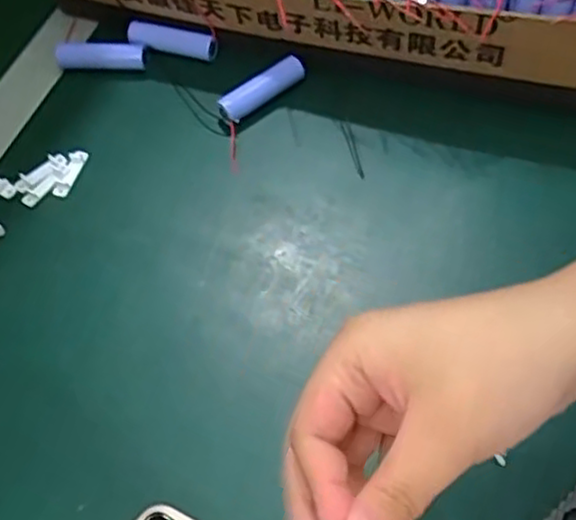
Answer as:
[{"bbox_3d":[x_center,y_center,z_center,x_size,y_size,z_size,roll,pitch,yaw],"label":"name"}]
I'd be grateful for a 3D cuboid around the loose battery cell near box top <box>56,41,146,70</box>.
[{"bbox_3d":[-0.136,-0.148,0.524,0.063,0.021,0.017,0,57,5],"label":"loose battery cell near box top"}]

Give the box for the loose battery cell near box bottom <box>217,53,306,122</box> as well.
[{"bbox_3d":[-0.016,-0.116,0.495,0.066,0.024,0.020,-39,62,-19],"label":"loose battery cell near box bottom"}]

